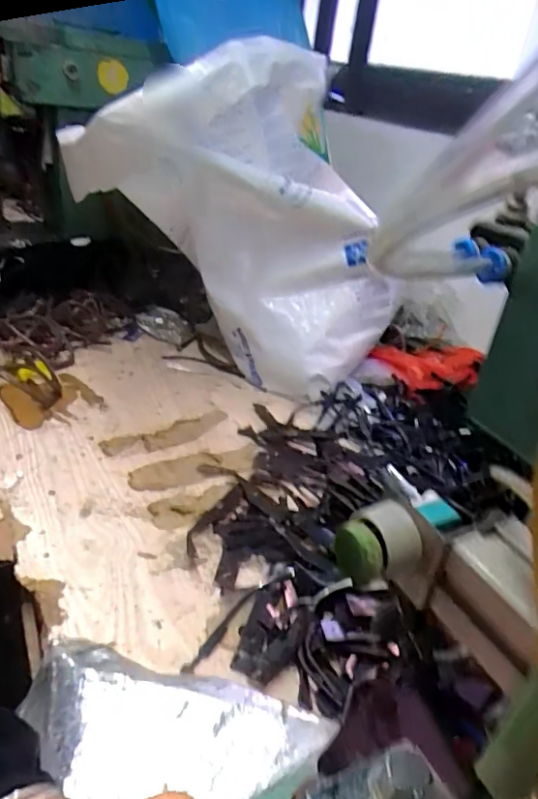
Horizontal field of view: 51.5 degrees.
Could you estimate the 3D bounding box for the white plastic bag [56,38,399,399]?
[{"bbox_3d":[-0.051,-0.234,0.822,0.425,0.469,0.260,-6,33,-23],"label":"white plastic bag"}]

